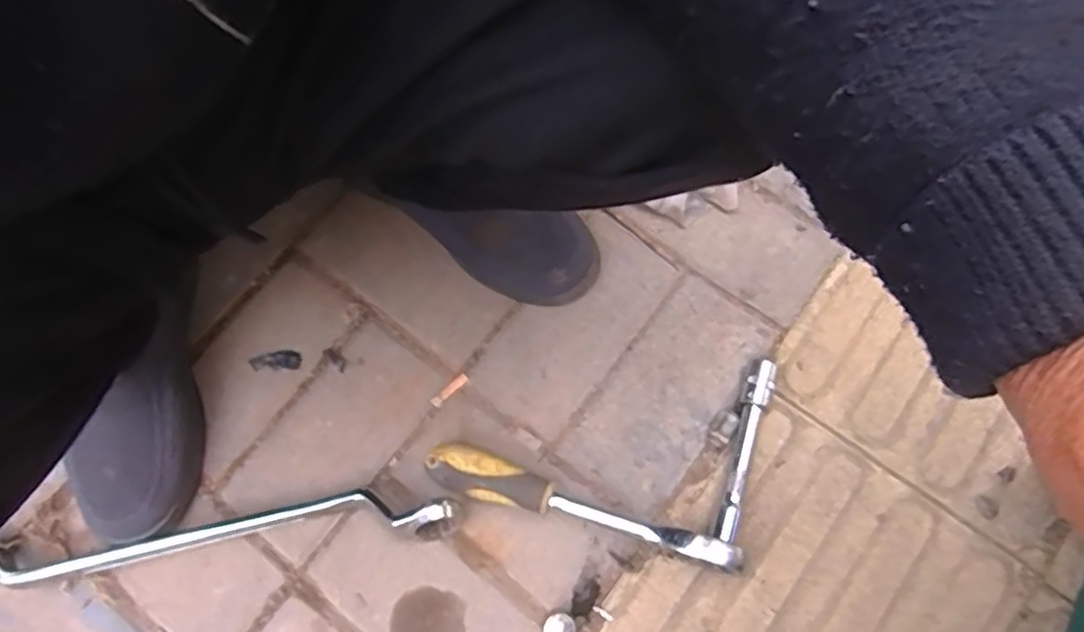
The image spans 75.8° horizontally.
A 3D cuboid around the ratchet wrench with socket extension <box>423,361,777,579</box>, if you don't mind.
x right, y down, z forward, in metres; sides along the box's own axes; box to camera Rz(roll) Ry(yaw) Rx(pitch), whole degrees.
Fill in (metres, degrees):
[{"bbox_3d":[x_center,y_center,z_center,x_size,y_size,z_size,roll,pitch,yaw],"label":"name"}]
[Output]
[{"bbox_3d":[0.062,0.138,0.536,0.284,0.048,0.146,-15,73,-2],"label":"ratchet wrench with socket extension"}]

